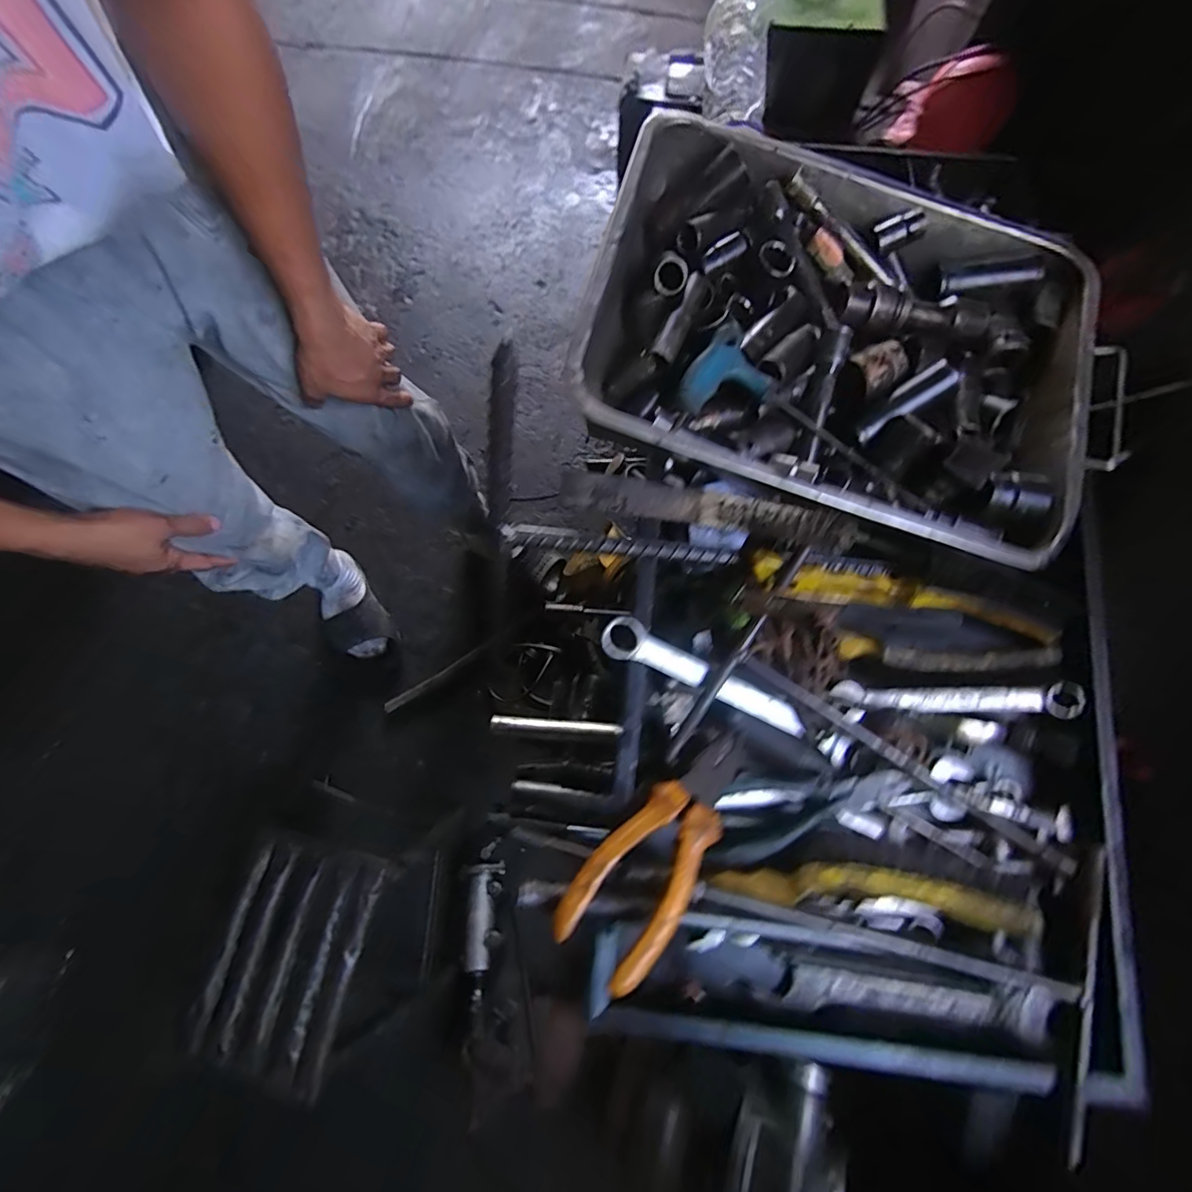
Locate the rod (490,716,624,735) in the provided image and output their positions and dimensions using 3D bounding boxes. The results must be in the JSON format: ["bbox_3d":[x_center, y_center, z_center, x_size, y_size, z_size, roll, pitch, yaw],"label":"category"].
[{"bbox_3d":[-0.048,0.156,0.615,0.157,0.010,0.014,3,78,2],"label":"rod"}]

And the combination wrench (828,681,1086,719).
[{"bbox_3d":[0.258,0.073,0.365,0.165,0.015,0.021,1,77,1],"label":"combination wrench"}]

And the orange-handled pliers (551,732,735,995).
[{"bbox_3d":[0.051,0.158,0.336,0.061,0.027,0.175,43,58,9],"label":"orange-handled pliers"}]

